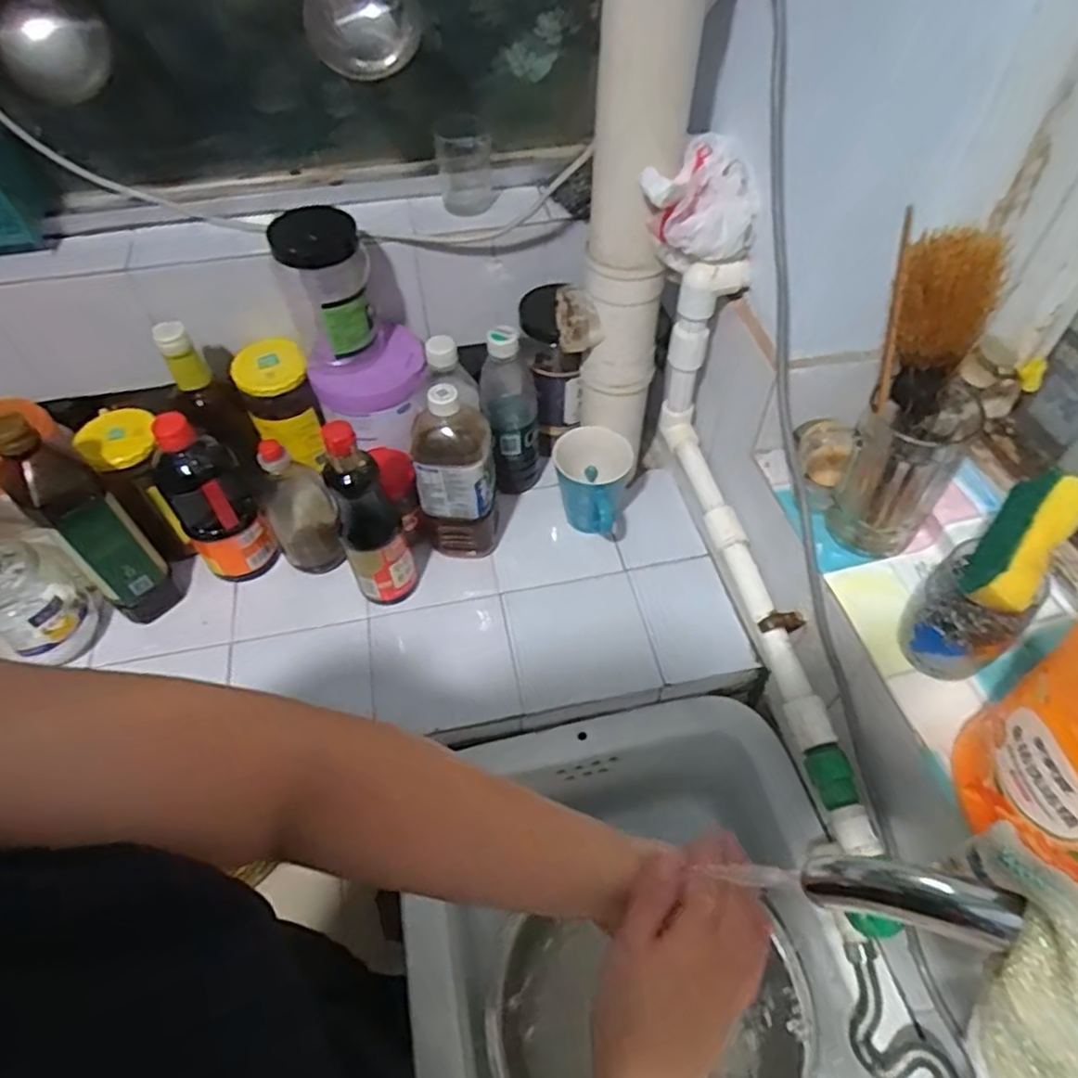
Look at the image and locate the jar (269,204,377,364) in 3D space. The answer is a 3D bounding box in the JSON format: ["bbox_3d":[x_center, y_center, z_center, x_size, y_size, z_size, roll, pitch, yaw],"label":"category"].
[{"bbox_3d":[-0.215,-0.258,0.717,0.085,0.143,0.095,-11,53,-7],"label":"jar"}]

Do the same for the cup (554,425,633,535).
[{"bbox_3d":[0.061,-0.055,0.807,0.087,0.124,0.115,1,52,2],"label":"cup"}]

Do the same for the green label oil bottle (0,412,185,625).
[{"bbox_3d":[-0.455,-0.018,0.694,0.080,0.261,0.067,36,61,25],"label":"green label oil bottle"}]

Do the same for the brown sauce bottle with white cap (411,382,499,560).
[{"bbox_3d":[-0.090,-0.068,0.757,0.080,0.229,0.074,-5,52,-3],"label":"brown sauce bottle with white cap"}]

